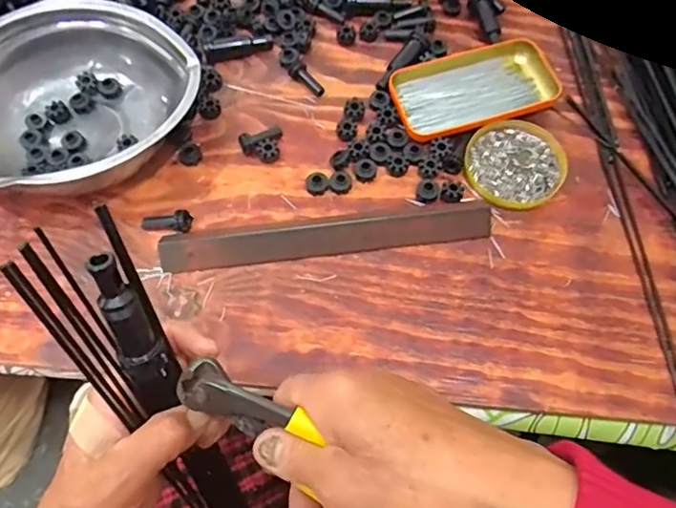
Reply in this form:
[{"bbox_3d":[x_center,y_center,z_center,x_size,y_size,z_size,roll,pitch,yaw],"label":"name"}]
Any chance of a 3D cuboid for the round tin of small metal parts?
[{"bbox_3d":[0.152,-0.081,0.467,0.081,0.015,0.086,0,64,1],"label":"round tin of small metal parts"}]

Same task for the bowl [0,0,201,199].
[{"bbox_3d":[-0.224,-0.120,0.465,0.192,0.069,0.195,0,64,1],"label":"bowl"}]

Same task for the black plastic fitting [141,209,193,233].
[{"bbox_3d":[-0.140,-0.025,0.447,0.041,0.019,0.012,-6,64,-2],"label":"black plastic fitting"}]

